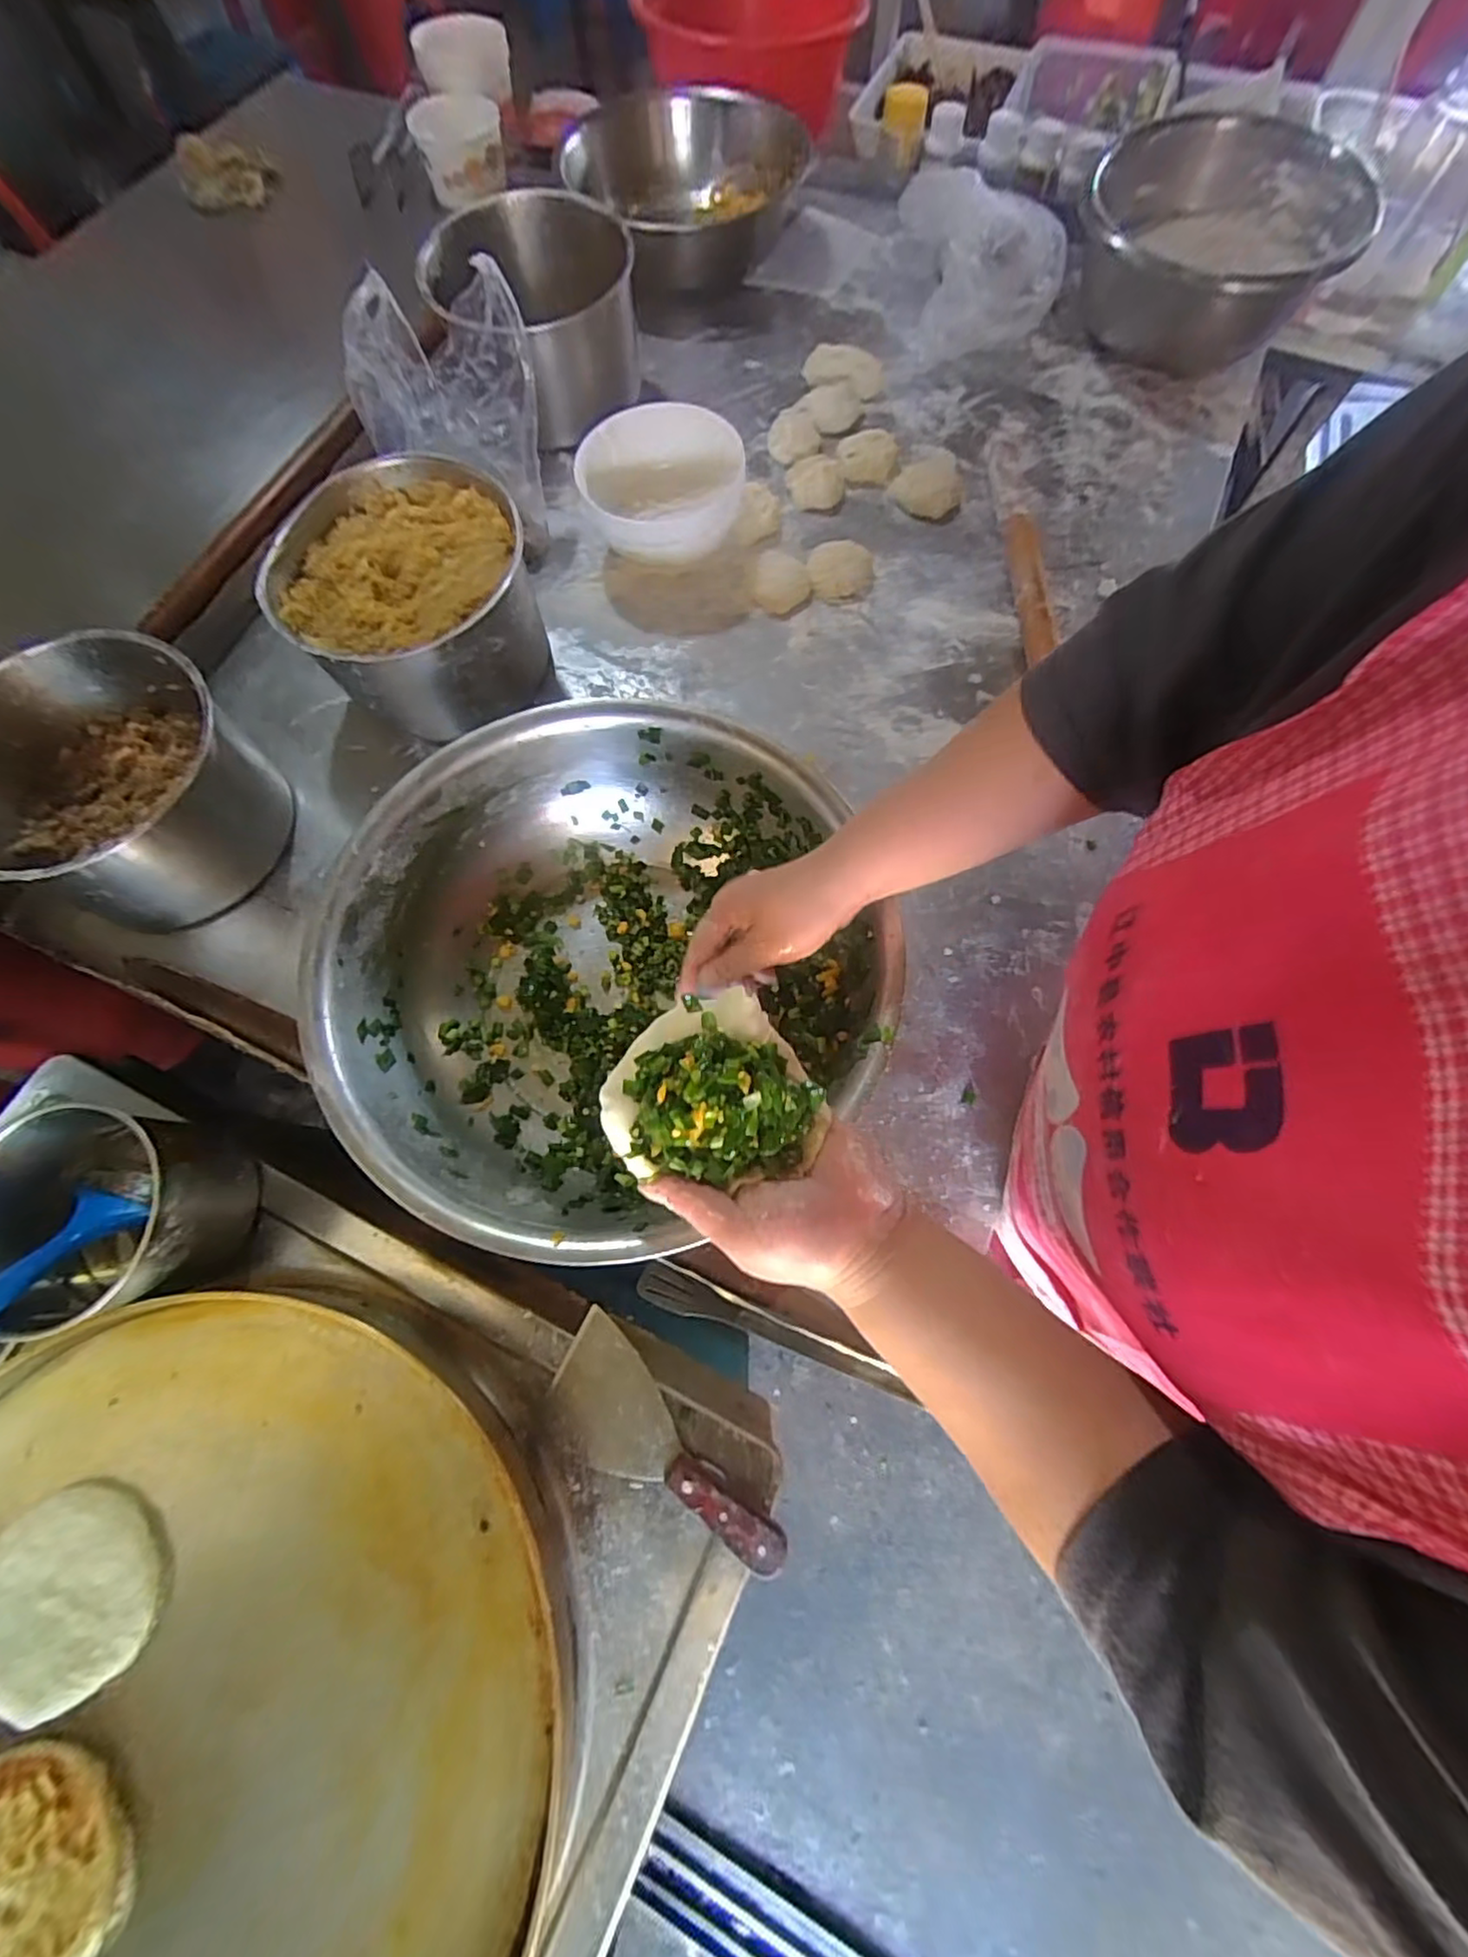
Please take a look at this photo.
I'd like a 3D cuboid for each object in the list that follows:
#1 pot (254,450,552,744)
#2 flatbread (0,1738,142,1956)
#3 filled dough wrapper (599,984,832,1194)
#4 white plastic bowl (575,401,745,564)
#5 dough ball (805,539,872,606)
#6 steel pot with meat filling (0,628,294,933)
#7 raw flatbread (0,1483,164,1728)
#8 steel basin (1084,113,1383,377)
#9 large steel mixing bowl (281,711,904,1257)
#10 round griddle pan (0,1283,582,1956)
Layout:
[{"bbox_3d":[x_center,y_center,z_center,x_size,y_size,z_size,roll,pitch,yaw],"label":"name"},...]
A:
[{"bbox_3d":[-0.281,-0.330,0.596,0.199,0.120,0.205,0,71,0],"label":"pot"},{"bbox_3d":[-0.434,0.547,0.398,0.124,0.018,0.124,0,71,0],"label":"flatbread"},{"bbox_3d":[-0.013,0.061,0.335,0.098,0.034,0.103,0,71,0],"label":"filled dough wrapper"},{"bbox_3d":[-0.072,-0.473,0.661,0.156,0.086,0.147,0,71,0],"label":"white plastic bowl"},{"bbox_3d":[0.110,-0.415,0.673,0.064,0.027,0.059,0,71,0],"label":"dough ball"},{"bbox_3d":[-0.499,-0.153,0.540,0.192,0.123,0.205,0,71,0],"label":"steel pot with meat filling"},{"bbox_3d":[-0.451,0.415,0.444,0.114,0.019,0.116,-29,73,-9],"label":"raw flatbread"},{"bbox_3d":[0.519,-0.801,0.744,0.255,0.132,0.258,17,72,6],"label":"steel basin"},{"bbox_3d":[-0.091,-0.012,0.490,0.371,0.116,0.355,0,71,0],"label":"large steel mixing bowl"},{"bbox_3d":[-0.378,0.493,0.432,0.527,0.058,0.510,0,71,0],"label":"round griddle pan"}]

